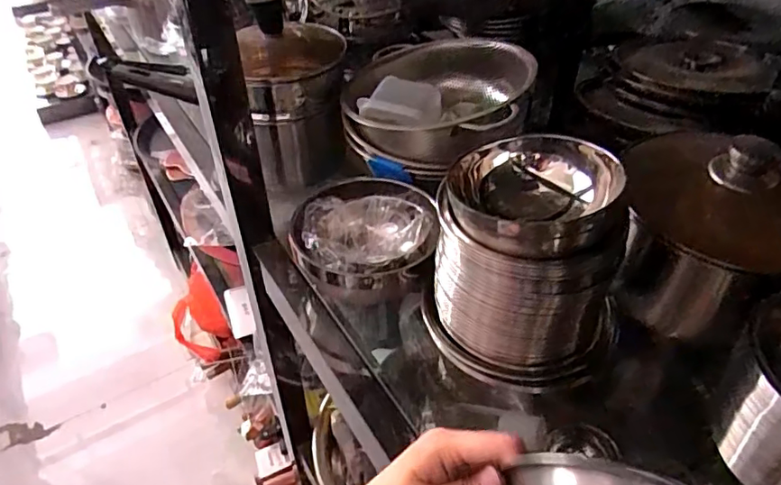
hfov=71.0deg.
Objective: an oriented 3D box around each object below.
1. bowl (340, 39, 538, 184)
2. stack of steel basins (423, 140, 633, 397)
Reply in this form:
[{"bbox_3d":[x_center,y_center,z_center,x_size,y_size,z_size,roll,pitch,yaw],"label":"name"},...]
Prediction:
[{"bbox_3d":[0.050,-0.166,0.641,0.192,0.081,0.210,0,42,0],"label":"bowl"},{"bbox_3d":[0.108,0.025,0.444,0.127,0.166,0.133,-17,44,-17],"label":"stack of steel basins"}]

